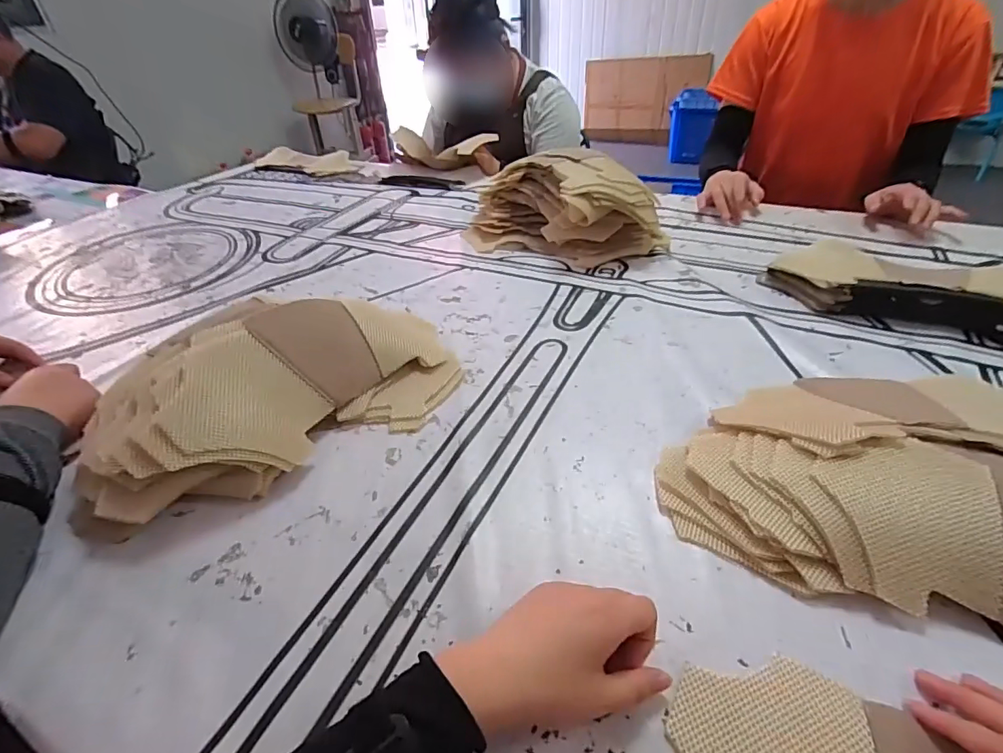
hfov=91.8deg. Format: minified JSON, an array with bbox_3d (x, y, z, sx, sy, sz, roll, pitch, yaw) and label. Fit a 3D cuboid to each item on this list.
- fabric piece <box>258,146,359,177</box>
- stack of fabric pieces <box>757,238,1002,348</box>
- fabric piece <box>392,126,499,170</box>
[{"bbox_3d":[-0.536,-0.601,1.352,0.329,0.032,0.126,16,43,19],"label":"fabric piece"},{"bbox_3d":[0.562,-0.120,0.661,0.365,0.055,0.143,19,44,23],"label":"stack of fabric pieces"},{"bbox_3d":[-0.152,-0.559,1.224,0.268,0.089,0.104,12,42,16],"label":"fabric piece"}]

